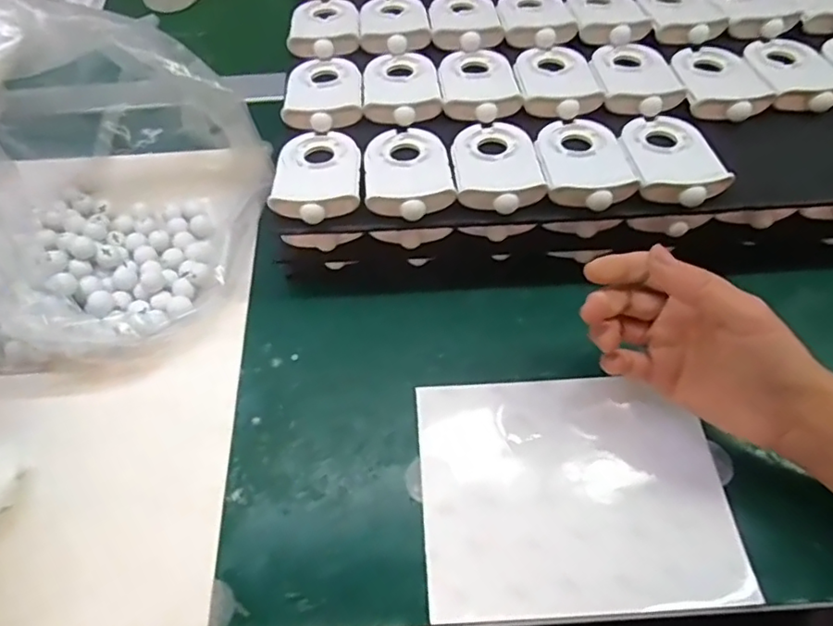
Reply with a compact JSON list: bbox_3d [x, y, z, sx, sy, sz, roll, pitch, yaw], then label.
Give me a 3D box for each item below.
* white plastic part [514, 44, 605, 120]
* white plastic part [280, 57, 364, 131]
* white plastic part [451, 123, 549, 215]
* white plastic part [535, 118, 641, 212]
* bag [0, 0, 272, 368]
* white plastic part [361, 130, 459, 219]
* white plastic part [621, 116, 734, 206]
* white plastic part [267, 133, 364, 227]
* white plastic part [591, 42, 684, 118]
[{"bbox_3d":[0.107,-0.179,0.450,0.058,0.014,0.086,-3,51,1],"label":"white plastic part"},{"bbox_3d":[-0.070,-0.171,0.453,0.058,0.013,0.086,-5,50,-1],"label":"white plastic part"},{"bbox_3d":[0.055,-0.101,0.402,0.057,0.013,0.086,-4,49,1],"label":"white plastic part"},{"bbox_3d":[0.114,-0.105,0.397,0.056,0.027,0.087,-2,57,1],"label":"white plastic part"},{"bbox_3d":[-0.226,-0.099,0.416,0.192,0.165,0.264,0,57,3],"label":"bag"},{"bbox_3d":[-0.006,-0.097,0.403,0.058,0.013,0.087,-6,50,-2],"label":"white plastic part"},{"bbox_3d":[0.173,-0.104,0.400,0.058,0.013,0.085,-3,48,1],"label":"white plastic part"},{"bbox_3d":[-0.067,-0.093,0.407,0.057,0.017,0.087,-4,49,-2],"label":"white plastic part"},{"bbox_3d":[0.166,-0.181,0.445,0.058,0.020,0.085,-2,57,1],"label":"white plastic part"}]

